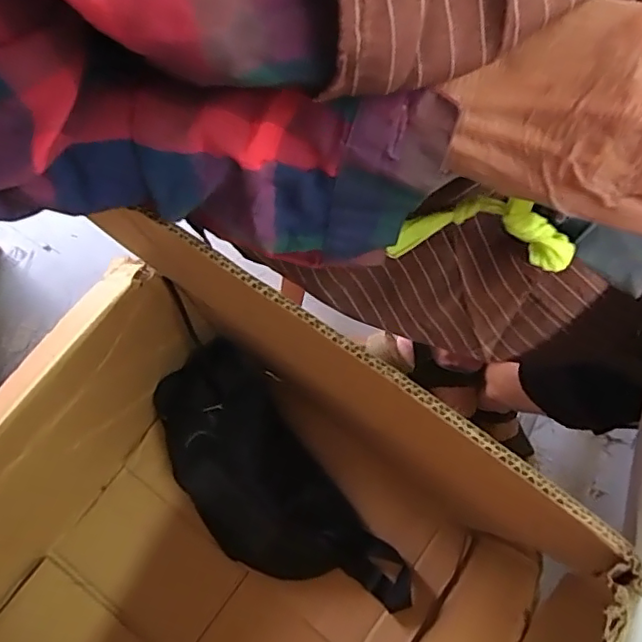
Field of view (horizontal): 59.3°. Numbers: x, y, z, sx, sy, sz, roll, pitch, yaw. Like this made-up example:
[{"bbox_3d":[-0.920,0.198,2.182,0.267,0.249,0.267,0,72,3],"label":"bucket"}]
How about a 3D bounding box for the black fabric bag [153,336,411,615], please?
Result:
[{"bbox_3d":[-0.061,0.200,0.659,0.139,0.102,0.357,-37,74,-13],"label":"black fabric bag"}]

